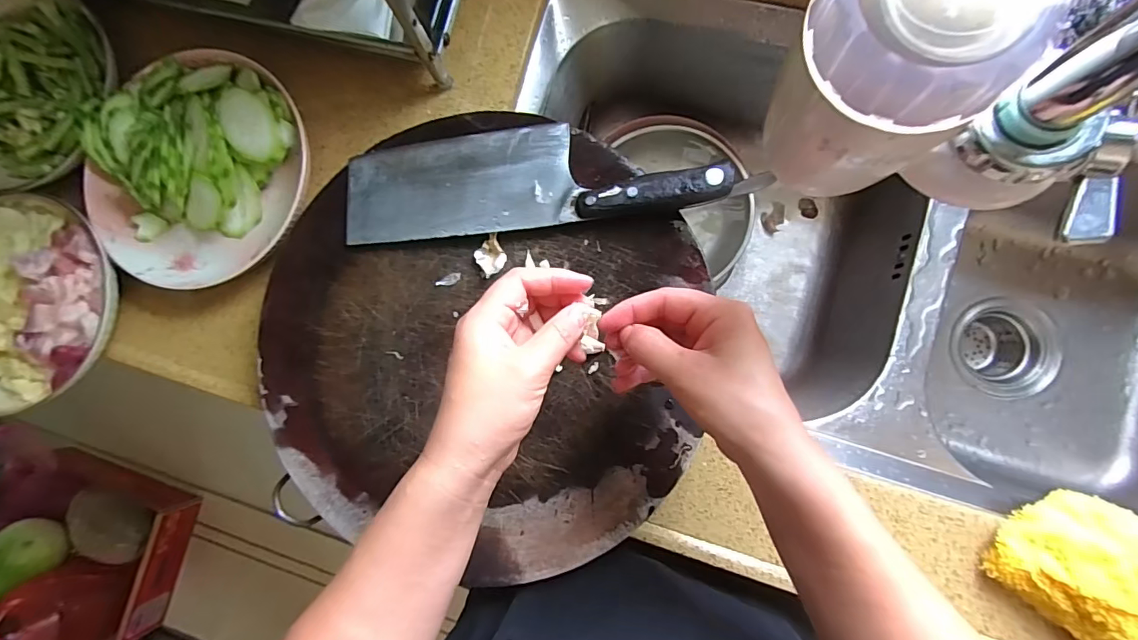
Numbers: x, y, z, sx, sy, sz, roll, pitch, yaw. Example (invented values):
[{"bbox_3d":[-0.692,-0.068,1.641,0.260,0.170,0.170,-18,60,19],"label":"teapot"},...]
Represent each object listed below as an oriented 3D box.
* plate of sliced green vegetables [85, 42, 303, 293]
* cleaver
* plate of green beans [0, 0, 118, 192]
[{"bbox_3d":[-0.326,-0.126,0.435,0.202,0.059,0.183,-33,81,2],"label":"plate of sliced green vegetables"},{"bbox_3d":[-0.034,-0.109,0.376,0.290,0.027,0.079,-4,83,6],"label":"cleaver"},{"bbox_3d":[-0.515,-0.211,0.460,0.194,0.046,0.189,-1,84,7],"label":"plate of green beans"}]

